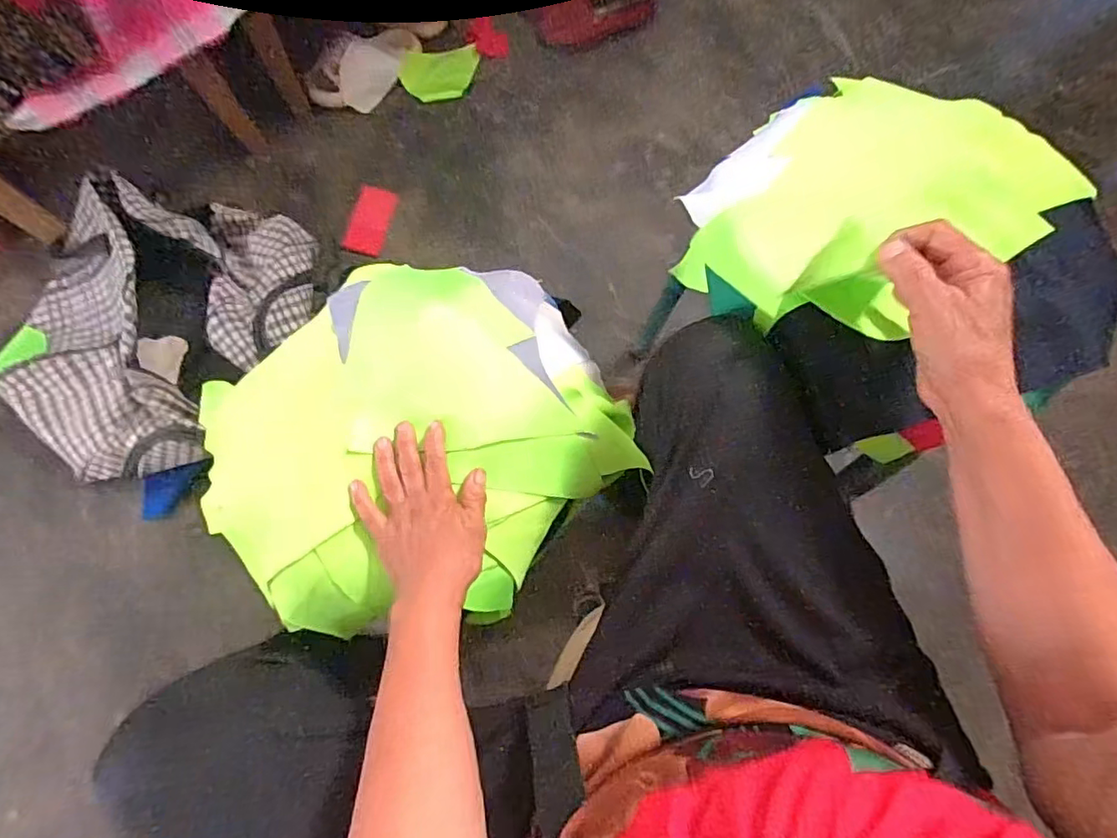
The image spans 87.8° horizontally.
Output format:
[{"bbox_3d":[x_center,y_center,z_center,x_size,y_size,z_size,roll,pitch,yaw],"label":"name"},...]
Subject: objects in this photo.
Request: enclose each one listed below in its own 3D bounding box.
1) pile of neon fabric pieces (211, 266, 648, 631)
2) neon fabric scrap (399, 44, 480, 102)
[{"bbox_3d":[-0.135,0.018,0.570,0.328,0.091,0.390,42,77,10],"label":"pile of neon fabric pieces"},{"bbox_3d":[-0.222,-0.656,1.102,0.149,0.025,0.098,-14,74,-3],"label":"neon fabric scrap"}]

